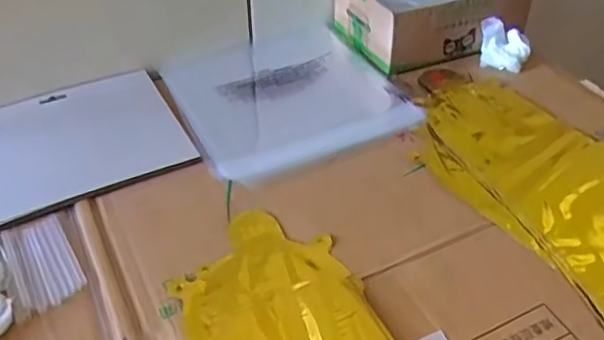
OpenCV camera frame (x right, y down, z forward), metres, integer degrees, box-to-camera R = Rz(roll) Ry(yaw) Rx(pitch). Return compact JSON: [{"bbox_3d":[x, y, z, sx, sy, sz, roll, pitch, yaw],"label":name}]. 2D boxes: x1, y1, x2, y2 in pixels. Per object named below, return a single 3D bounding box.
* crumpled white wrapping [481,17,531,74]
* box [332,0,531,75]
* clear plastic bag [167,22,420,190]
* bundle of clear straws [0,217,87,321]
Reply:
[{"bbox_3d":[0.216,-0.134,0.646,0.051,0.039,0.032,11,42,13],"label":"crumpled white wrapping"},{"bbox_3d":[0.150,-0.190,0.697,0.195,0.066,0.147,-18,44,-19],"label":"box"},{"bbox_3d":[-0.017,-0.078,0.618,0.211,0.013,0.223,-17,44,-18],"label":"clear plastic bag"},{"bbox_3d":[-0.194,0.068,0.451,0.048,0.006,0.087,-20,44,-21],"label":"bundle of clear straws"}]

